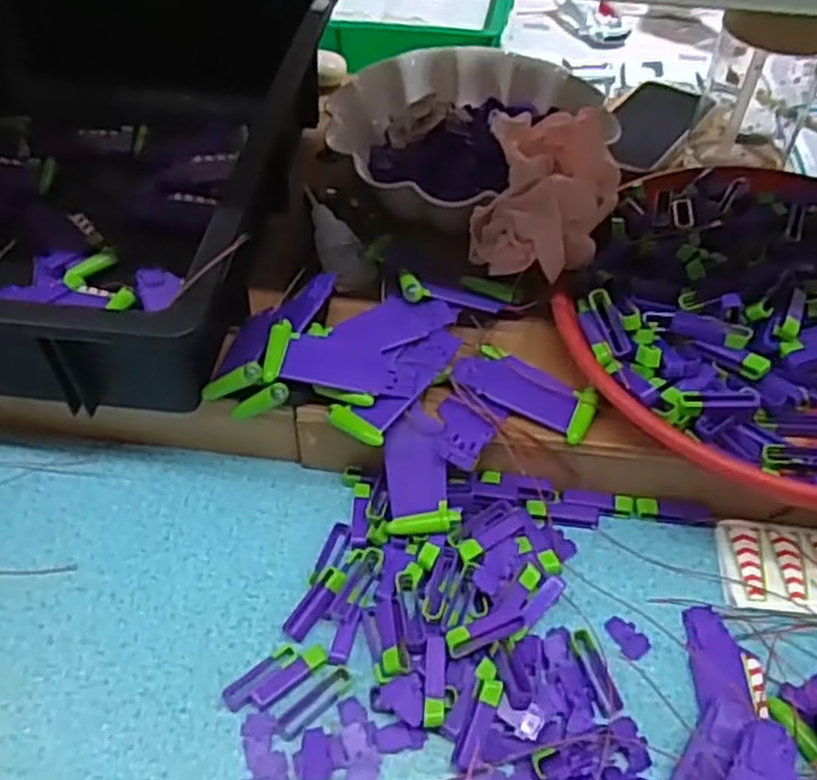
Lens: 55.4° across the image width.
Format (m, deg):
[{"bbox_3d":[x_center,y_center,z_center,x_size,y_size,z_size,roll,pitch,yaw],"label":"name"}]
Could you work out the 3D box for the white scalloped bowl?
[{"bbox_3d":[0.039,-0.208,0.621,0.197,0.073,0.226,34,56,26],"label":"white scalloped bowl"}]

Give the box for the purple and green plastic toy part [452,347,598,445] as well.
[{"bbox_3d":[0.072,0.000,0.479,0.086,0.011,0.037,24,52,20],"label":"purple and green plastic toy part"}]

